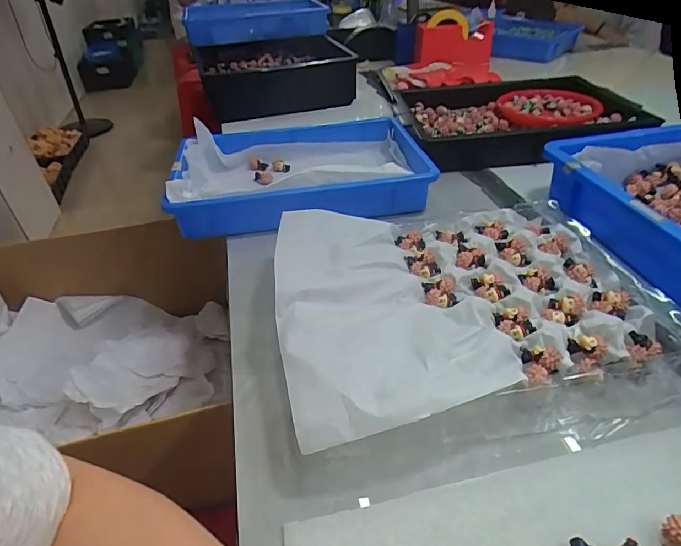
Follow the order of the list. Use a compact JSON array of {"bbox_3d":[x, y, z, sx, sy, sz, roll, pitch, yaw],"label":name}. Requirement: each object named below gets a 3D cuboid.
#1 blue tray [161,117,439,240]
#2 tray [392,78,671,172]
[{"bbox_3d":[-0.063,-0.157,0.673,0.359,0.080,0.258,-6,38,-3],"label":"blue tray"},{"bbox_3d":[0.302,-0.281,0.807,0.401,0.056,0.302,-10,38,-8],"label":"tray"}]

